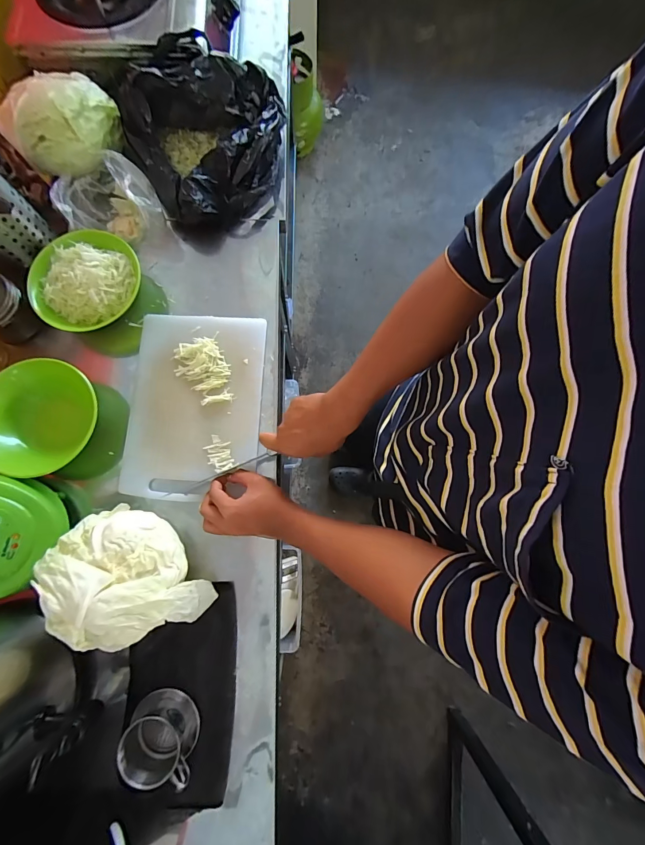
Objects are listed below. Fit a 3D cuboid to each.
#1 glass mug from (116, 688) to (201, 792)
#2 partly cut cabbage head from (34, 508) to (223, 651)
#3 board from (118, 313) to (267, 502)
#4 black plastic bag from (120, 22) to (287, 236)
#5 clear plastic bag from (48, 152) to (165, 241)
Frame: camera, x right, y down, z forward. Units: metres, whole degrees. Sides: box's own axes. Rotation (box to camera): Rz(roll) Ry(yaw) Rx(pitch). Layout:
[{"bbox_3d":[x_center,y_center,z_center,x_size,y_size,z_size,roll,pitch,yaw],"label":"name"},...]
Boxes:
[{"bbox_3d":[-0.206,0.403,0.451,0.082,0.065,0.079,6,78,0],"label":"glass mug"},{"bbox_3d":[-0.261,0.199,0.468,0.169,0.097,0.165,0,78,-1],"label":"partly cut cabbage head"},{"bbox_3d":[-0.203,-0.032,0.570,0.202,0.016,0.299,2,78,-1],"label":"board"},{"bbox_3d":[-0.204,-0.481,0.607,0.243,0.135,0.273,5,78,0],"label":"black plastic bag"},{"bbox_3d":[-0.345,-0.369,0.582,0.146,0.084,0.101,-4,78,-2],"label":"clear plastic bag"}]

